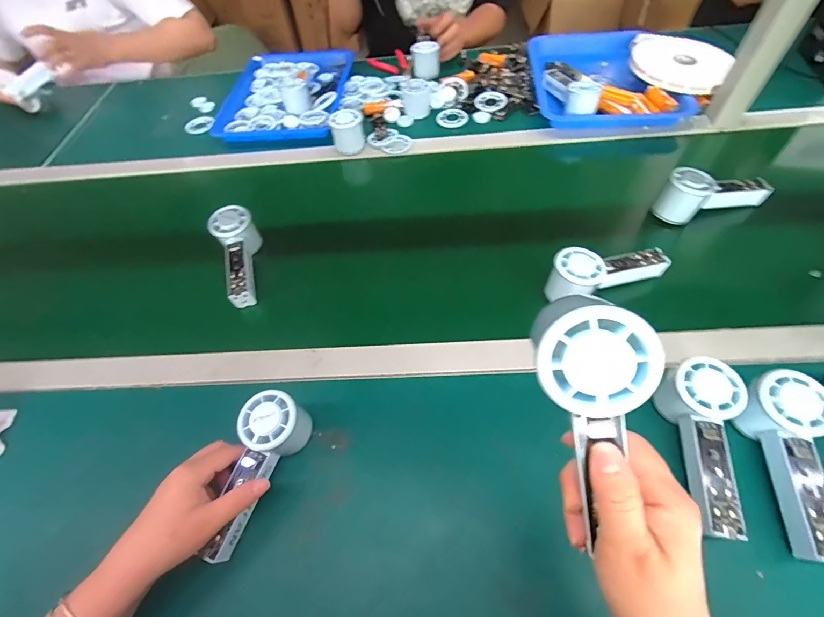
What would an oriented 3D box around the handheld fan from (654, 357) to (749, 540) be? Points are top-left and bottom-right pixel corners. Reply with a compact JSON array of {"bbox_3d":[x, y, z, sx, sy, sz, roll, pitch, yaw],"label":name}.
[{"bbox_3d":[0.272,0.125,0.361,0.059,0.053,0.149,5,71,8],"label":"handheld fan"}]

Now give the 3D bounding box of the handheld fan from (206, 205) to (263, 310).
[{"bbox_3d":[-0.248,-0.074,0.552,0.058,0.053,0.155,-13,72,-4],"label":"handheld fan"}]

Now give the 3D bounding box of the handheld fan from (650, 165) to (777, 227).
[{"bbox_3d":[0.423,-0.166,0.540,0.153,0.060,0.046,-11,55,-3],"label":"handheld fan"}]

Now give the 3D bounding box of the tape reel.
[{"bbox_3d":[0.504,-0.466,0.723,0.168,0.012,0.197,31,64,22],"label":"tape reel"}]

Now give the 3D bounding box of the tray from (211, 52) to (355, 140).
[{"bbox_3d":[-0.275,-0.480,0.838,0.259,0.043,0.341,3,56,7],"label":"tray"}]

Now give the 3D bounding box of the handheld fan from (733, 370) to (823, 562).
[{"bbox_3d":[0.340,0.136,0.346,0.056,0.050,0.154,5,71,8],"label":"handheld fan"}]

